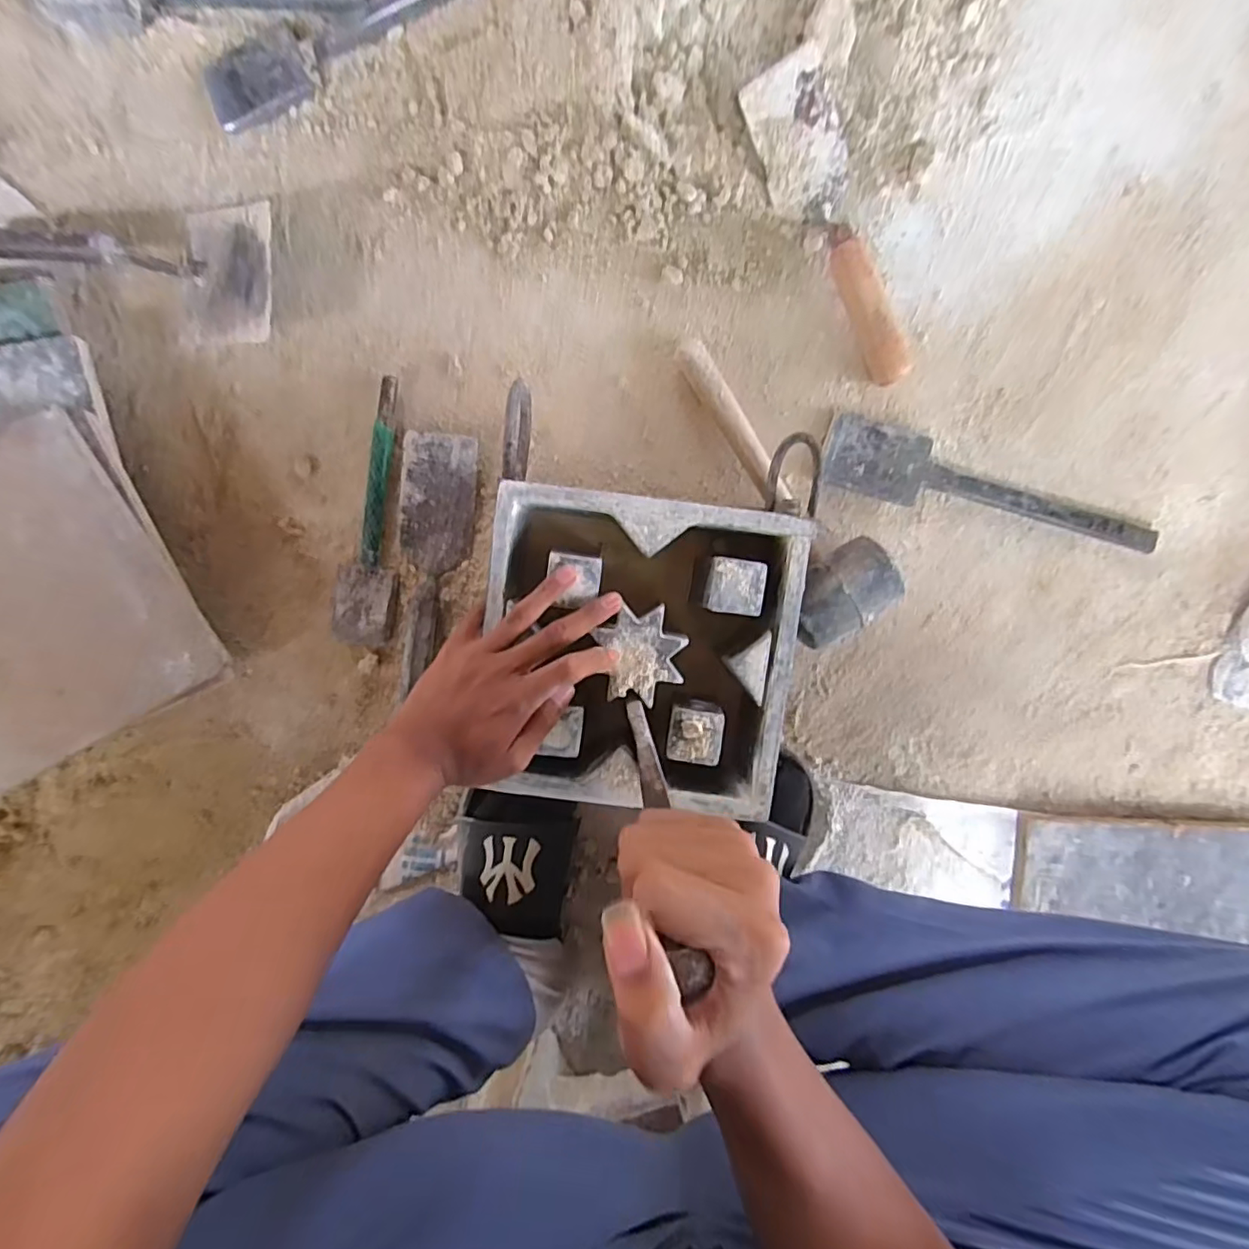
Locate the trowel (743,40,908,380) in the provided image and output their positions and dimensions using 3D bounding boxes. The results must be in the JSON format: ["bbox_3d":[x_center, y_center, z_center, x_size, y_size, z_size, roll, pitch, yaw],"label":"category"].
[{"bbox_3d":[0.192,-0.340,0.510,0.070,0.058,0.258,-30,94,2],"label":"trowel"}]

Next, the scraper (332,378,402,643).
[{"bbox_3d":[-0.231,-0.099,0.545,0.056,0.020,0.239,9,94,-1],"label":"scraper"}]

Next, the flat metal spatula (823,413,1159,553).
[{"bbox_3d":[0.338,-0.127,0.549,0.305,0.016,0.066,14,94,-2],"label":"flat metal spatula"}]

